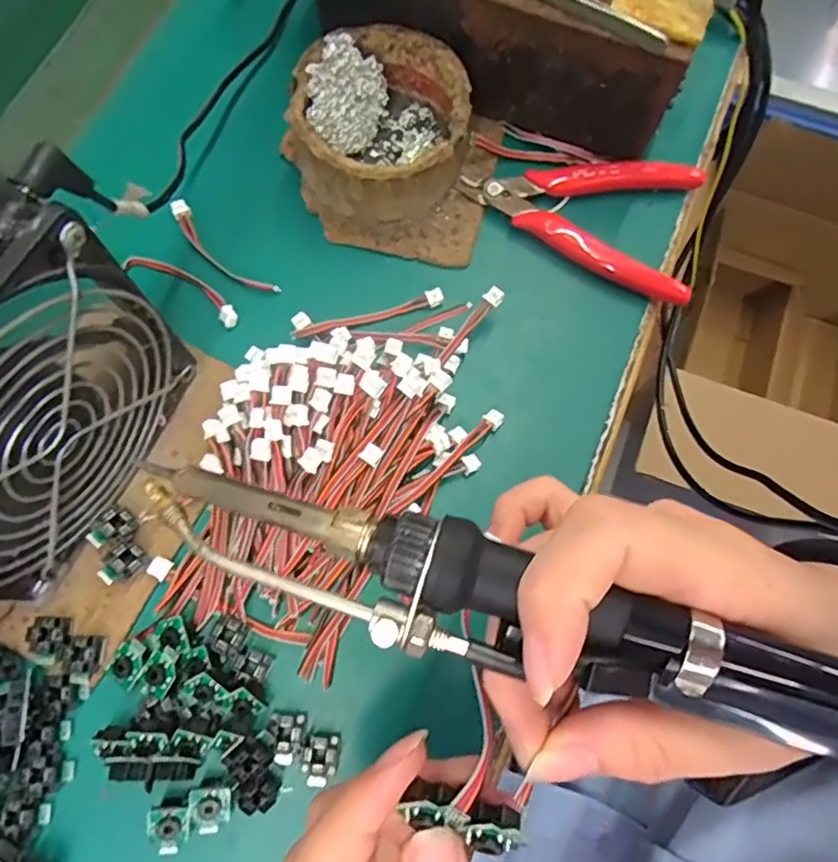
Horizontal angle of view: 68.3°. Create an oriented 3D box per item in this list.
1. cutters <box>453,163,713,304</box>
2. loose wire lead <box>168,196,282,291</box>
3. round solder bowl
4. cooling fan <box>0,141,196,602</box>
[{"bbox_3d":[0.091,-0.120,0.316,0.121,0.014,0.072,30,75,5],"label":"cutters"},{"bbox_3d":[-0.098,-0.088,0.306,0.072,0.005,0.014,43,78,9],"label":"loose wire lead"},{"bbox_3d":[-0.019,-0.150,0.302,0.081,0.040,0.080,1,74,-3],"label":"round solder bowl"},{"bbox_3d":[-0.132,-0.005,0.214,0.025,0.130,0.126,28,74,4],"label":"cooling fan"}]

